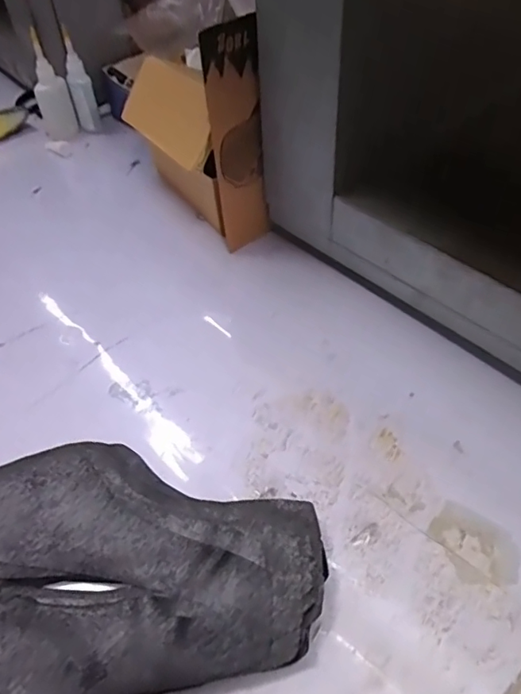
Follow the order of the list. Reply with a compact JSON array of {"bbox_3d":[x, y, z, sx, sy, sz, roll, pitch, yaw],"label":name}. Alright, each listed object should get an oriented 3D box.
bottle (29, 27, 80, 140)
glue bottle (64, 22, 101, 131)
[{"bbox_3d":[-0.285,-0.348,0.737,0.047,0.130,0.033,-19,50,-14],"label":"bottle"},{"bbox_3d":[-0.251,-0.367,0.750,0.029,0.118,0.037,-15,50,-10],"label":"glue bottle"}]

